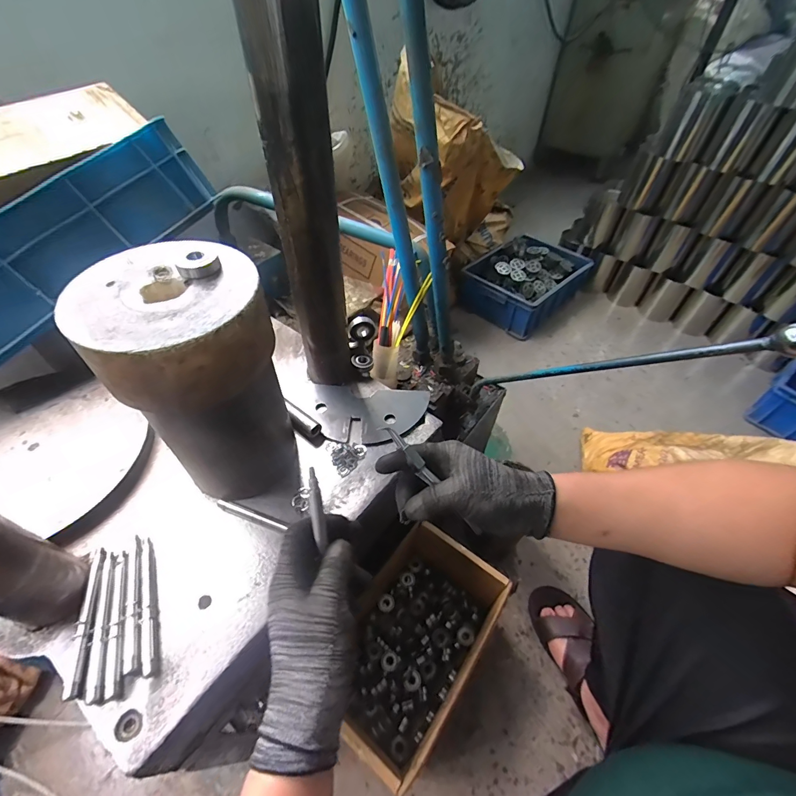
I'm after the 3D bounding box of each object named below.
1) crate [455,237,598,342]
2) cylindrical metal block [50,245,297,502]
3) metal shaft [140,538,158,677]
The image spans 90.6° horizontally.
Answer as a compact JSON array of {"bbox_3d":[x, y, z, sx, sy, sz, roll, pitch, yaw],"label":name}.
[{"bbox_3d":[0.473,-0.436,1.443,0.297,0.162,0.458,37,58,26],"label":"crate"},{"bbox_3d":[-0.187,-0.007,0.404,0.133,0.250,0.137,1,50,-1],"label":"cylindrical metal block"},{"bbox_3d":[-0.248,0.202,0.392,0.011,0.013,0.131,-18,53,-16],"label":"metal shaft"}]

